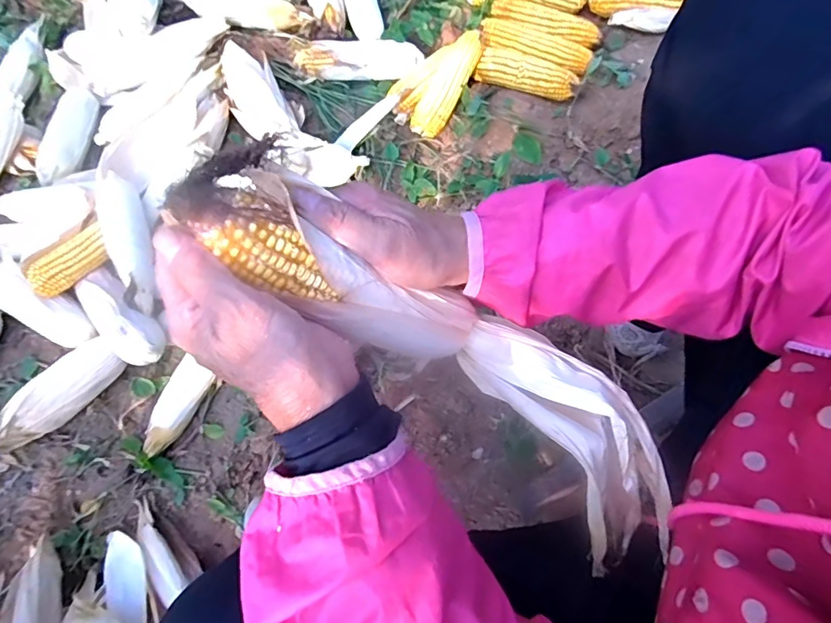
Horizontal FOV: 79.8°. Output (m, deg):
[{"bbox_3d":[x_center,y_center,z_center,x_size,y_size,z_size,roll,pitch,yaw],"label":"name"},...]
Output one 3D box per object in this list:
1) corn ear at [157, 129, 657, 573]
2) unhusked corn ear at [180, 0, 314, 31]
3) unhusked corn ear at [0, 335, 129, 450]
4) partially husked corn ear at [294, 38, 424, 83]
[{"bbox_3d":[0.015,0.030,0.314,0.336,0.086,0.098,31,75,-16],"label":"corn ear"},{"bbox_3d":[-0.295,-0.511,0.839,0.241,0.062,0.053,20,75,6],"label":"unhusked corn ear"},{"bbox_3d":[-0.509,0.119,0.701,0.213,0.058,0.073,-37,77,-10],"label":"unhusked corn ear"},{"bbox_3d":[-0.092,-0.411,0.813,0.199,0.044,0.060,5,74,1],"label":"partially husked corn ear"}]

